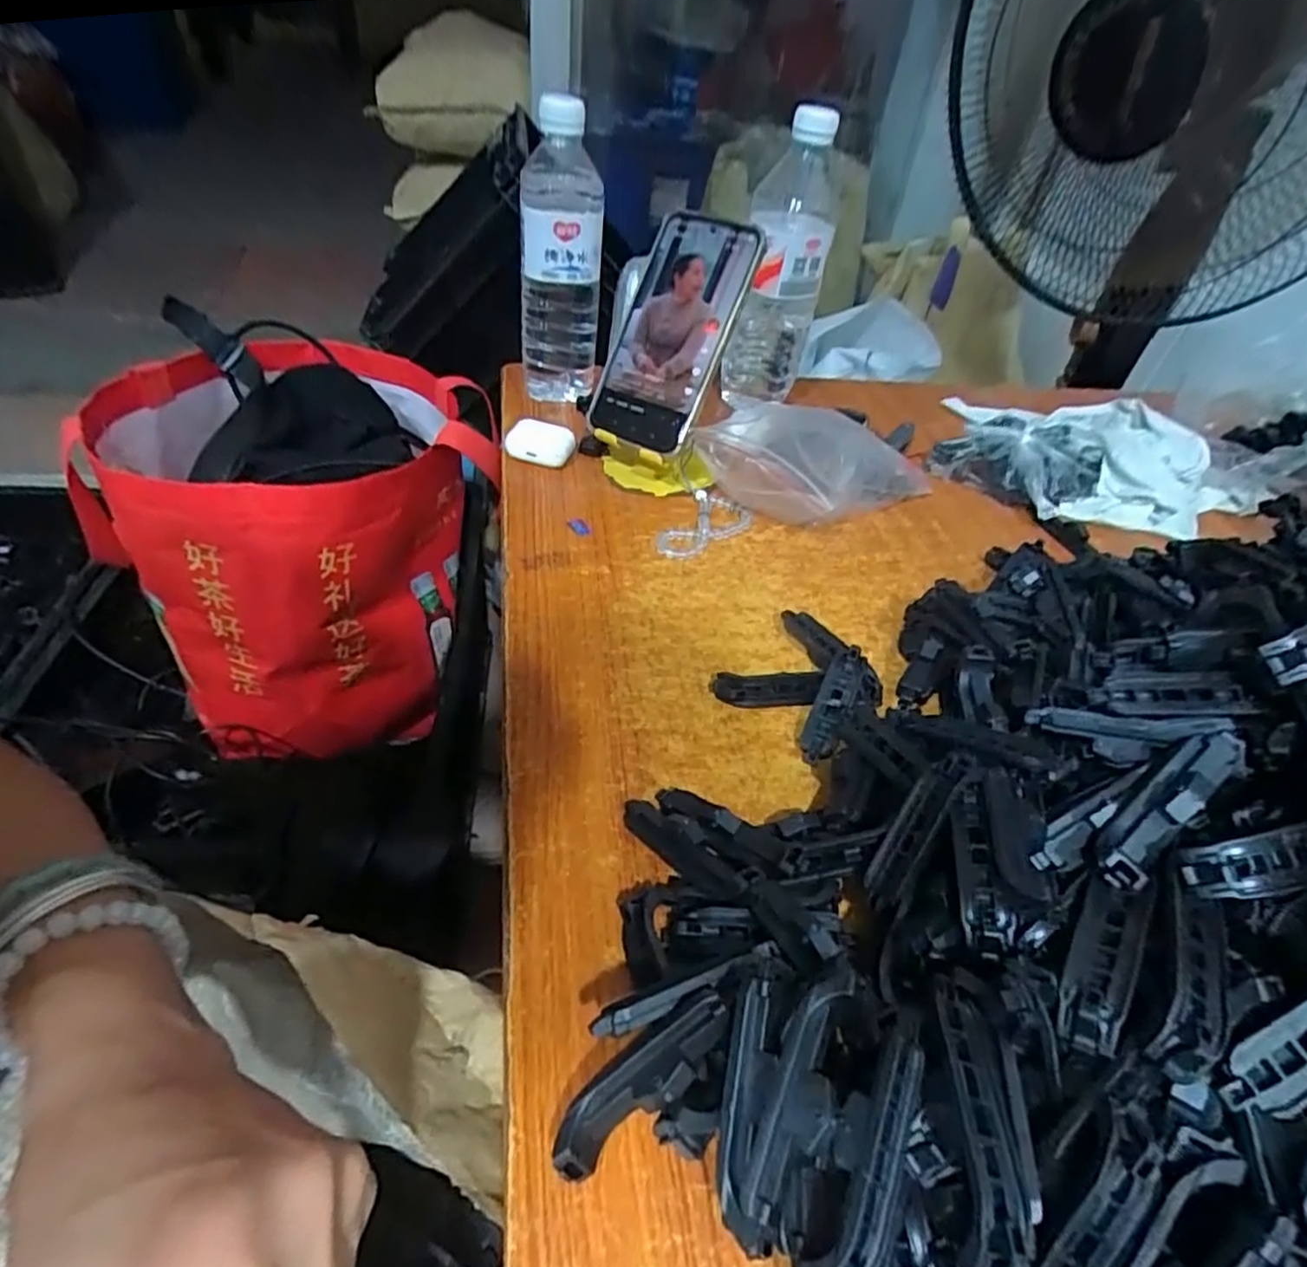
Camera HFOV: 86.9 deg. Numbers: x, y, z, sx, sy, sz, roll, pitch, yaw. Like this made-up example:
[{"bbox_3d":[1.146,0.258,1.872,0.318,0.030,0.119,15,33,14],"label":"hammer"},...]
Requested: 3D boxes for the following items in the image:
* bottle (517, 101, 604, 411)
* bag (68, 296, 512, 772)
[{"bbox_3d":[-0.073,-0.278,0.529,0.060,0.209,0.065,-3,44,-12],"label":"bottle"},{"bbox_3d":[-0.325,-0.085,0.660,0.309,0.288,0.280,-23,51,-29],"label":"bag"}]

